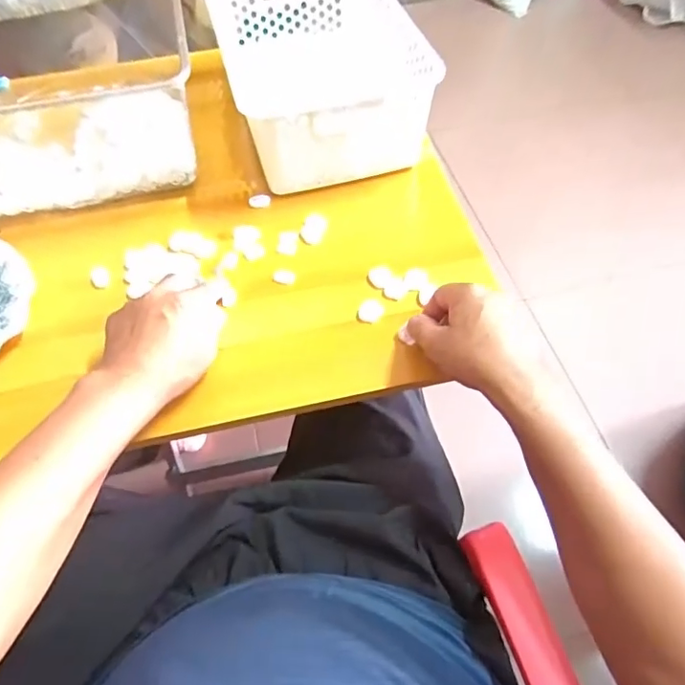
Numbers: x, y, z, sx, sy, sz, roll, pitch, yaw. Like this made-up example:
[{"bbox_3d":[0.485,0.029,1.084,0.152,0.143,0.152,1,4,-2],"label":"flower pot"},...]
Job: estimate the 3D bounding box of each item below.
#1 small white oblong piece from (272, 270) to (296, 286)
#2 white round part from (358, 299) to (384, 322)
[{"bbox_3d":[-0.059,-0.065,0.534,0.022,0.009,0.013,11,57,9],"label":"small white oblong piece"},{"bbox_3d":[0.027,-0.030,0.512,0.022,0.006,0.023,-1,56,1],"label":"white round part"}]

